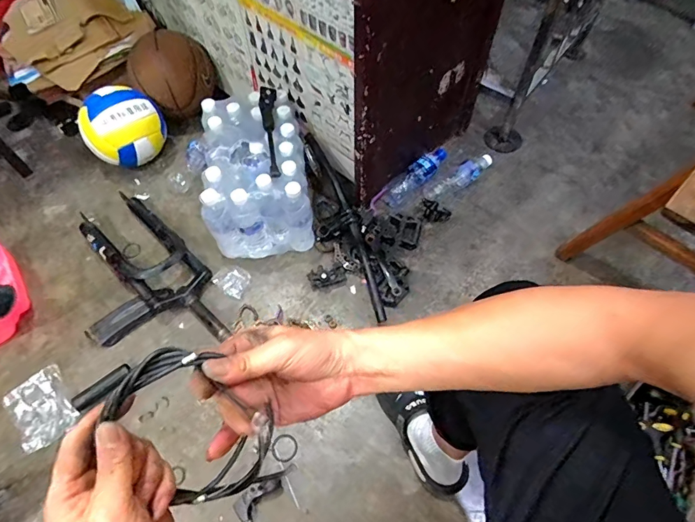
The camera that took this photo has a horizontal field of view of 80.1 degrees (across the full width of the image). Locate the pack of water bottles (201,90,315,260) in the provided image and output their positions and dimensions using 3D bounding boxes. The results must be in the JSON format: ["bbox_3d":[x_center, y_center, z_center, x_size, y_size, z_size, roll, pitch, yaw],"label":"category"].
[{"bbox_3d":[-0.224,-0.217,1.028,0.234,0.209,0.349,-7,60,-3],"label":"pack of water bottles"}]

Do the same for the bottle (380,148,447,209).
[{"bbox_3d":[0.181,-0.233,1.120,0.069,0.067,0.238,39,68,21],"label":"bottle"}]

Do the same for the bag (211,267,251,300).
[{"bbox_3d":[-0.279,0.047,0.995,0.084,0.011,0.073,21,62,12],"label":"bag"}]

